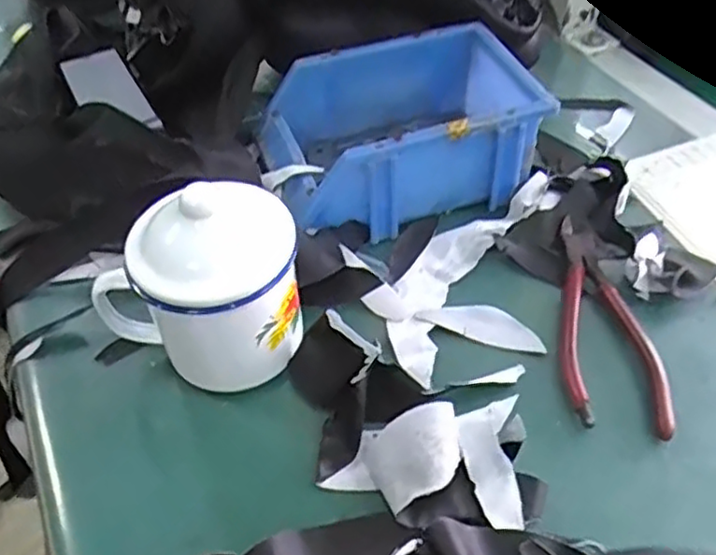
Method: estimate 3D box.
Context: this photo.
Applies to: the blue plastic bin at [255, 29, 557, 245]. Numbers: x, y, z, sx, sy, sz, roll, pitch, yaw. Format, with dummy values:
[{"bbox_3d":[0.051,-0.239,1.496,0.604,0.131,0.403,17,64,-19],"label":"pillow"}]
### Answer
[{"bbox_3d":[0.026,-0.100,0.483,0.171,0.072,0.120,-15,49,-11],"label":"blue plastic bin"}]

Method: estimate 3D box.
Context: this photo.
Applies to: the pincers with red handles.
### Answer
[{"bbox_3d":[0.144,0.023,0.407,0.052,0.010,0.148,4,48,7],"label":"pincers with red handles"}]

